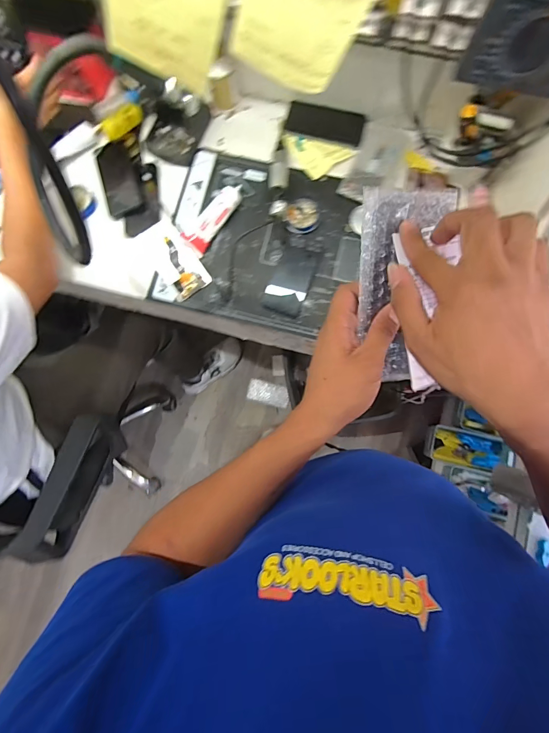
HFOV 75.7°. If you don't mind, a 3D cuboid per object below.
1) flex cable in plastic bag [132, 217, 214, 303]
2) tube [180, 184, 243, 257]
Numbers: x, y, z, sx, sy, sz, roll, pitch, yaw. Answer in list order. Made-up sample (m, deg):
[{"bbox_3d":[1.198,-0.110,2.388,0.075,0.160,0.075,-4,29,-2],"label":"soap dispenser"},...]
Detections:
[{"bbox_3d":[-0.196,-0.210,0.680,0.079,0.018,0.162,-35,82,-4],"label":"flex cable in plastic bag"},{"bbox_3d":[-0.119,-0.290,0.682,0.052,0.036,0.149,35,84,6],"label":"tube"}]

